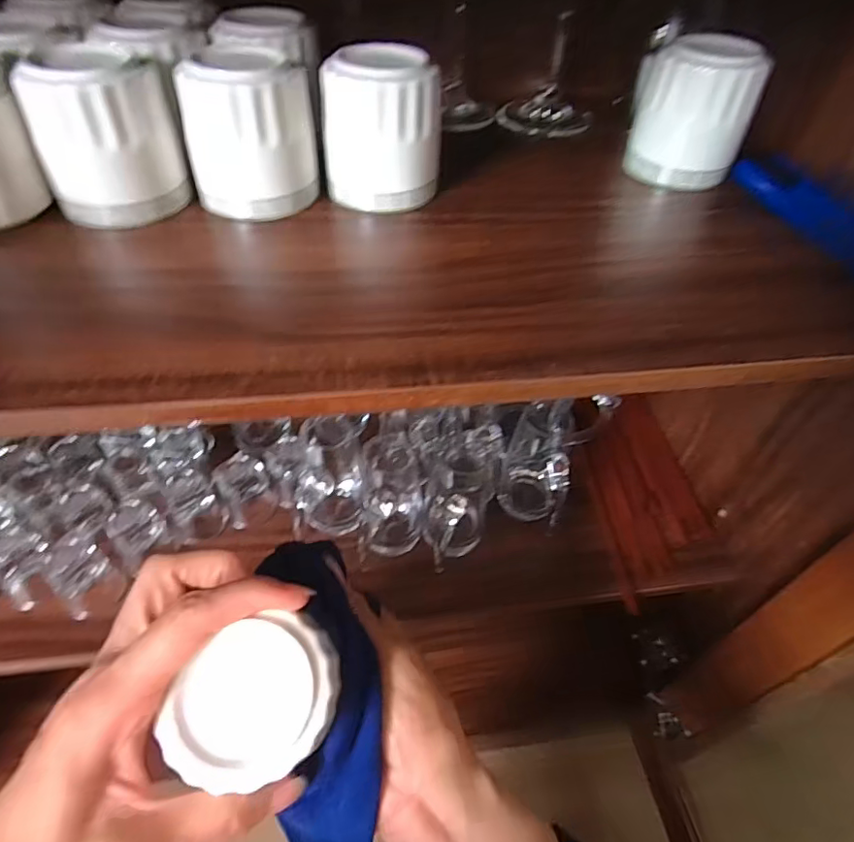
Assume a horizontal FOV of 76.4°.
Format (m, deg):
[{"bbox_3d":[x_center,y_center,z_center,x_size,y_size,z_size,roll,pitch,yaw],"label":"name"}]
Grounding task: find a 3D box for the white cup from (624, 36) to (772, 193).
[{"bbox_3d":[0.160,-0.186,0.329,0.049,0.072,0.054,-20,52,-20],"label":"white cup"}]

